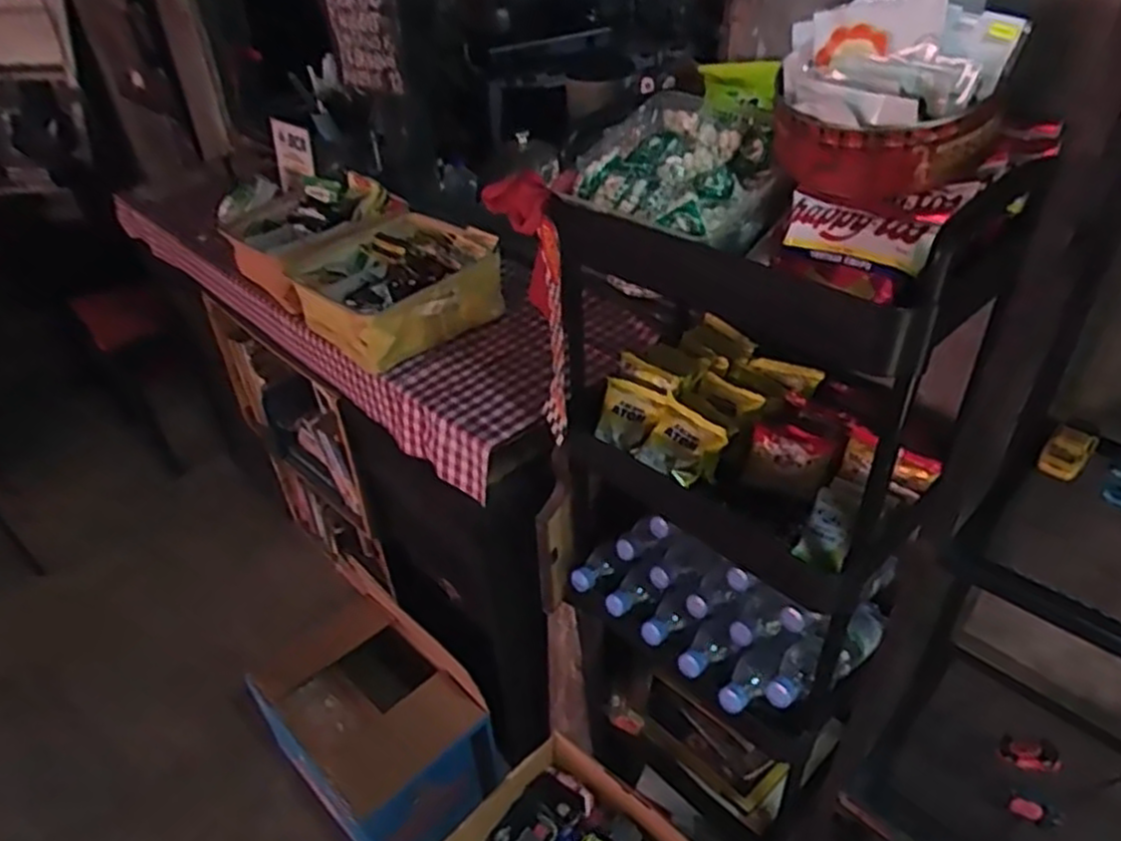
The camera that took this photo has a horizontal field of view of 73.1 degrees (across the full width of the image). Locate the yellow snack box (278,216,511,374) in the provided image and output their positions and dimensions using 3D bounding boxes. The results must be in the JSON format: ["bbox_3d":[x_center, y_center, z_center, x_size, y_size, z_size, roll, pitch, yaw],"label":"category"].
[{"bbox_3d":[-0.295,-0.241,1.299,0.289,0.113,0.349,-31,45,-32],"label":"yellow snack box"}]

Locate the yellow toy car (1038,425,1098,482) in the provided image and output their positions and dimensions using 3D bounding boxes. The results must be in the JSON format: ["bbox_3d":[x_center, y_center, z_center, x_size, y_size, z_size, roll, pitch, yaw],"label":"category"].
[{"bbox_3d":[0.479,0.031,0.715,0.034,0.024,0.053,28,47,35],"label":"yellow toy car"}]

